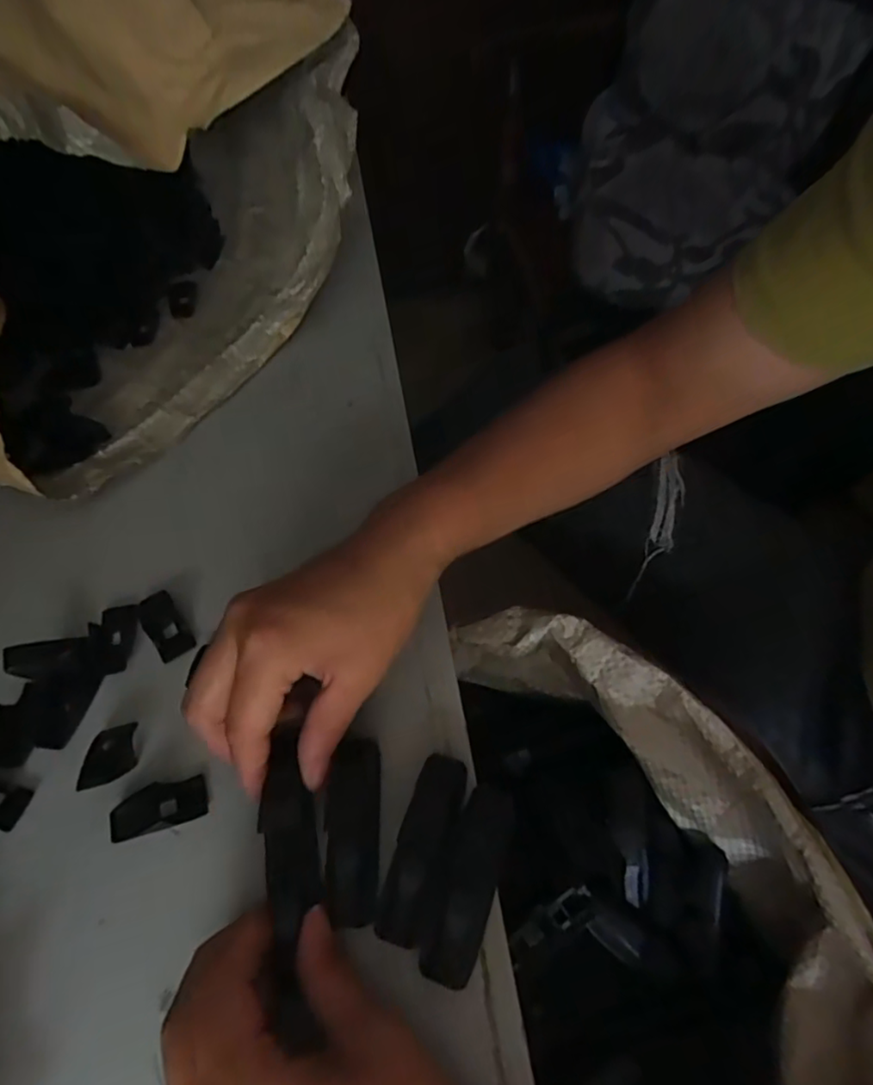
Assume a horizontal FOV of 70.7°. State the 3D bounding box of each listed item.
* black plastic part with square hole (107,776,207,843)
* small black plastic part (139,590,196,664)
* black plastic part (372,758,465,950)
[{"bbox_3d":[-0.125,0.119,0.278,0.041,0.005,0.020,-17,58,-7],"label":"black plastic part with square hole"},{"bbox_3d":[-0.146,0.043,0.328,0.019,0.004,0.042,-34,61,-16],"label":"small black plastic part"},{"bbox_3d":[-0.006,0.124,0.256,0.020,0.009,0.074,13,59,12],"label":"black plastic part"}]

